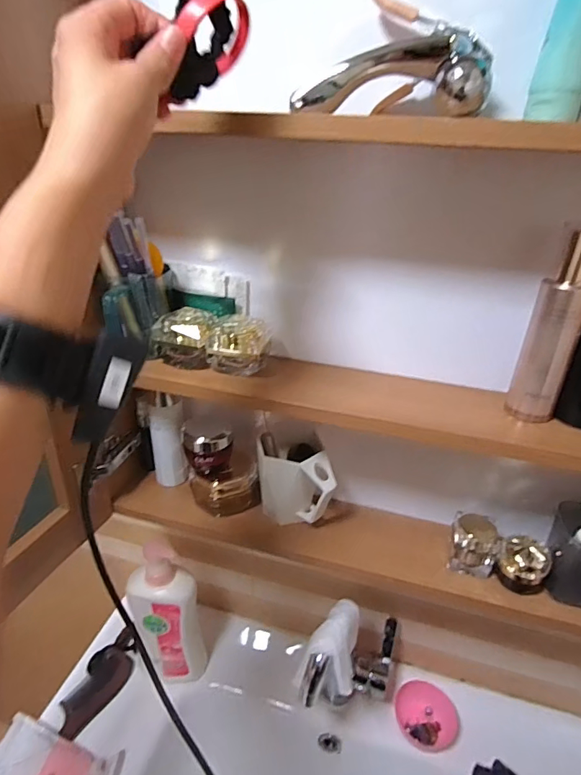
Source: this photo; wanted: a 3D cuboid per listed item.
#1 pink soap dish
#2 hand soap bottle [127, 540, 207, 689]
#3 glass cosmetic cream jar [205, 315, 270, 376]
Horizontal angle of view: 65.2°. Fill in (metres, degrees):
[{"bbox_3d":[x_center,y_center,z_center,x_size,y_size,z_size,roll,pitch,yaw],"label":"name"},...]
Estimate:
[{"bbox_3d":[0.204,0.489,0.679,0.089,0.019,0.084,2,28,-1],"label":"pink soap dish"},{"bbox_3d":[-0.182,0.336,0.665,0.101,0.245,0.055,-4,29,-12],"label":"hand soap bottle"},{"bbox_3d":[-0.055,-0.044,0.494,0.064,0.059,0.047,1,29,-2],"label":"glass cosmetic cream jar"}]

